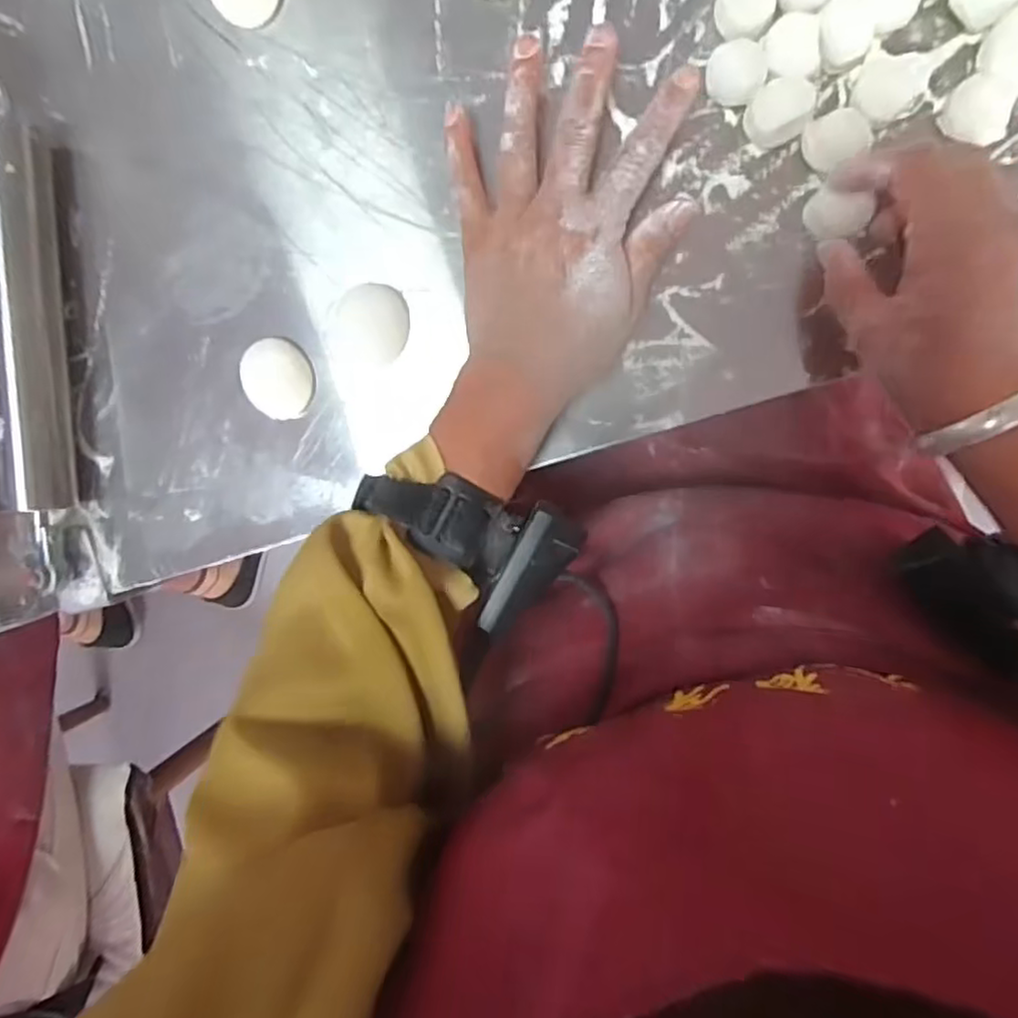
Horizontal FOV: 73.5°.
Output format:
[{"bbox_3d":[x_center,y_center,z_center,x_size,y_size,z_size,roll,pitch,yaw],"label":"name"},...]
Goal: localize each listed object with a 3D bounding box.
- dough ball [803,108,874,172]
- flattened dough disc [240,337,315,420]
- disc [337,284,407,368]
[{"bbox_3d":[0.153,-0.173,0.322,0.027,0.021,0.023,-23,94,9],"label":"dough ball"},{"bbox_3d":[-0.128,-0.072,0.376,0.039,0.009,0.043,-25,94,9],"label":"flattened dough disc"},{"bbox_3d":[-0.074,-0.099,0.367,0.038,0.004,0.042,-1,97,7],"label":"disc"}]

